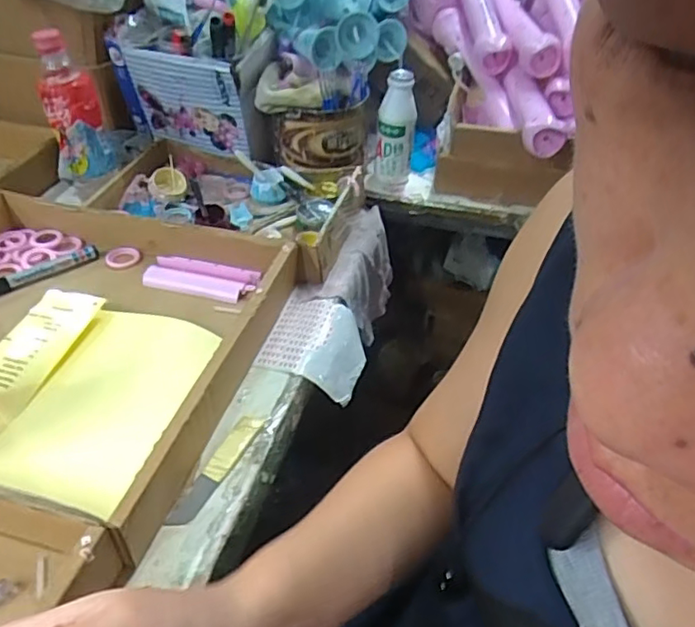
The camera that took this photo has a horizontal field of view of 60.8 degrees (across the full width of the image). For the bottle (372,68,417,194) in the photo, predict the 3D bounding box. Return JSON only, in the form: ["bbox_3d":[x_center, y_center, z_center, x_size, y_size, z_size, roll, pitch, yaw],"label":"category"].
[{"bbox_3d":[0.062,-0.238,0.787,0.051,0.146,0.046,10,42,7],"label":"bottle"}]

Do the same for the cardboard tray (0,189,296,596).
[{"bbox_3d":[-0.275,0.014,0.551,0.368,0.053,0.358,13,42,11],"label":"cardboard tray"}]

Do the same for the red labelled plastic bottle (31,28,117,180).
[{"bbox_3d":[-0.325,-0.245,0.699,0.067,0.160,0.059,-13,44,-18],"label":"red labelled plastic bottle"}]

